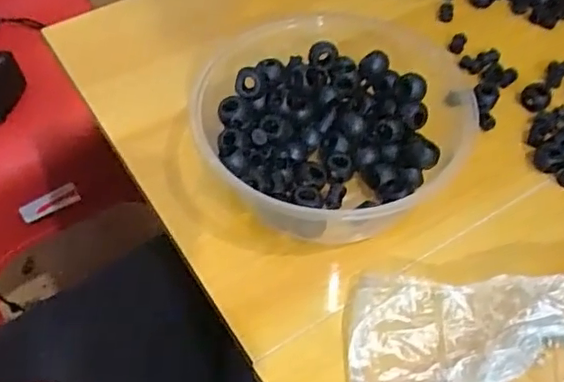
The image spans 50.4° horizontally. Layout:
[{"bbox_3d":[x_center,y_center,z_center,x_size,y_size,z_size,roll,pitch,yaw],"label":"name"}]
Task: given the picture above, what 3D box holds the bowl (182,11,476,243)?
[{"bbox_3d":[0.034,-0.034,0.332,0.144,0.058,0.137,-1,54,1],"label":"bowl"}]

